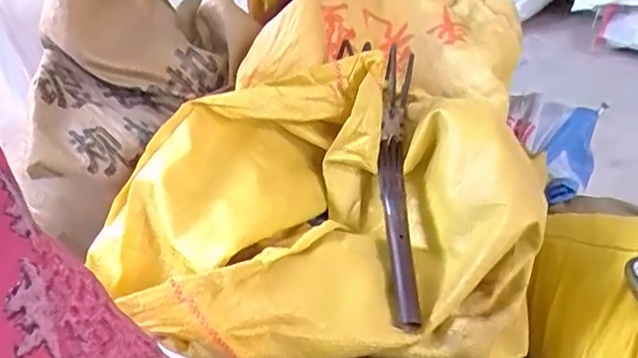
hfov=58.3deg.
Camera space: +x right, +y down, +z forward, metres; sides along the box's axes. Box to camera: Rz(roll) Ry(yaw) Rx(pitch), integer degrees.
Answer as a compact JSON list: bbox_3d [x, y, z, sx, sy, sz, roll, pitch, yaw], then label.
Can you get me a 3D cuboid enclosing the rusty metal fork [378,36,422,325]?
[{"bbox_3d":[0.066,-0.001,0.478,0.030,0.030,0.256,-1,58,6],"label":"rusty metal fork"}]

